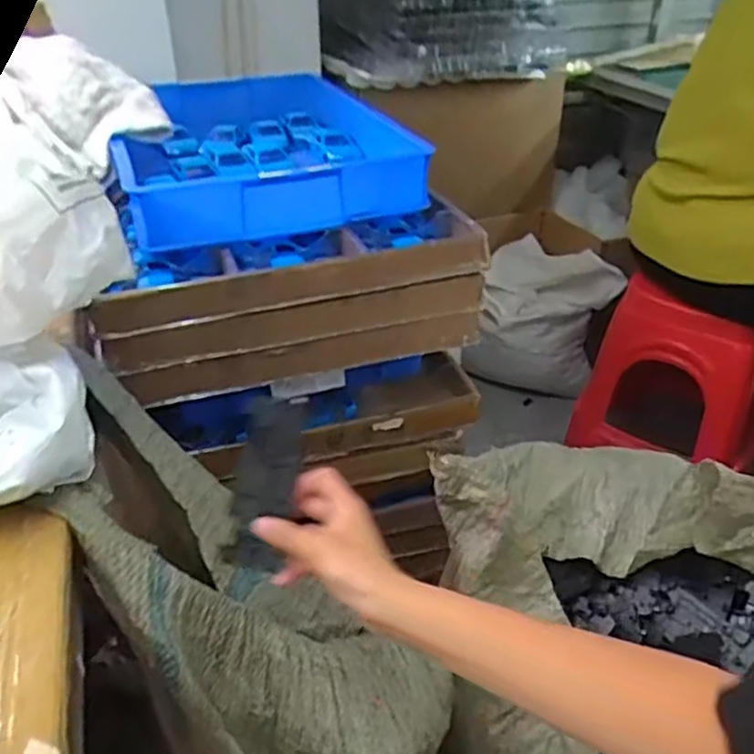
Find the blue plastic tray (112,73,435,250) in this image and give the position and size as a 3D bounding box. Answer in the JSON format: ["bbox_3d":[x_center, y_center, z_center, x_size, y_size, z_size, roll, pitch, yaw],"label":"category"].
[{"bbox_3d":[-0.168,-0.337,1.003,0.359,0.081,0.508,-8,35,-12],"label":"blue plastic tray"}]

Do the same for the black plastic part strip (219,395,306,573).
[{"bbox_3d":[-0.081,0.079,0.513,0.042,0.126,0.032,12,-2,15],"label":"black plastic part strip"}]

